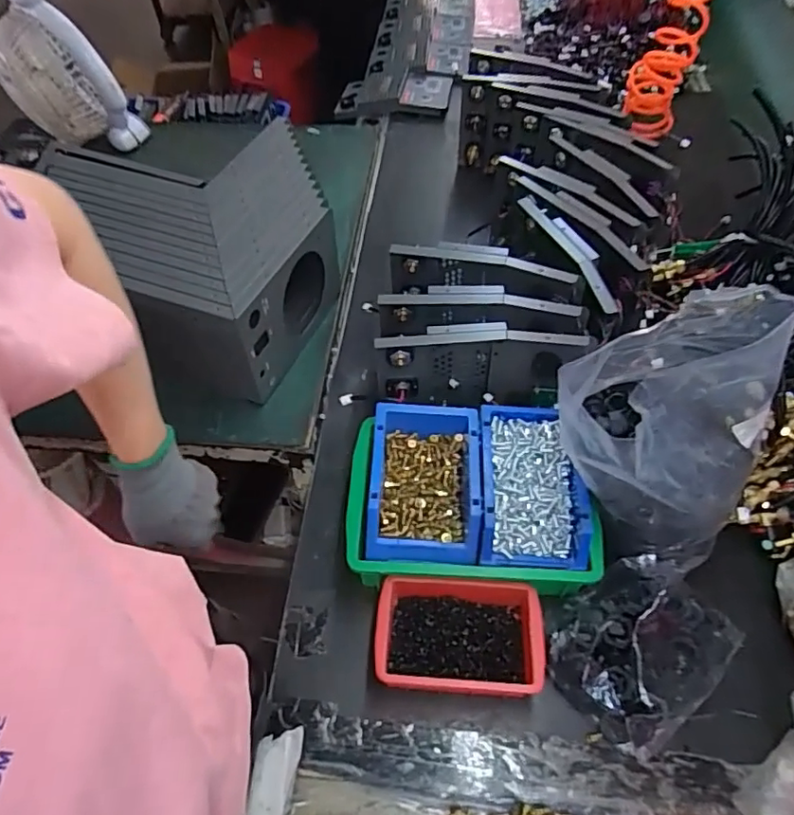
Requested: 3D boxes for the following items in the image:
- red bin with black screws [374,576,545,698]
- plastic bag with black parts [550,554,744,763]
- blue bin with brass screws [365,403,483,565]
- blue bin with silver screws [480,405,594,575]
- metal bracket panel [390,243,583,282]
[{"bbox_3d":[0.059,0.223,0.553,0.154,0.055,0.098,2,55,3],"label":"red bin with black screws"},{"bbox_3d":[0.229,0.221,0.544,0.163,0.052,0.136,-37,61,-21],"label":"plastic bag with black parts"},{"bbox_3d":[0.028,0.075,0.576,0.109,0.058,0.151,2,54,3],"label":"blue bin with brass screws"},{"bbox_3d":[0.134,0.076,0.573,0.104,0.050,0.160,2,54,3],"label":"blue bin with silver screws"},{"bbox_3d":[0.101,-0.179,0.684,0.218,0.018,0.030,13,55,11],"label":"metal bracket panel"}]

